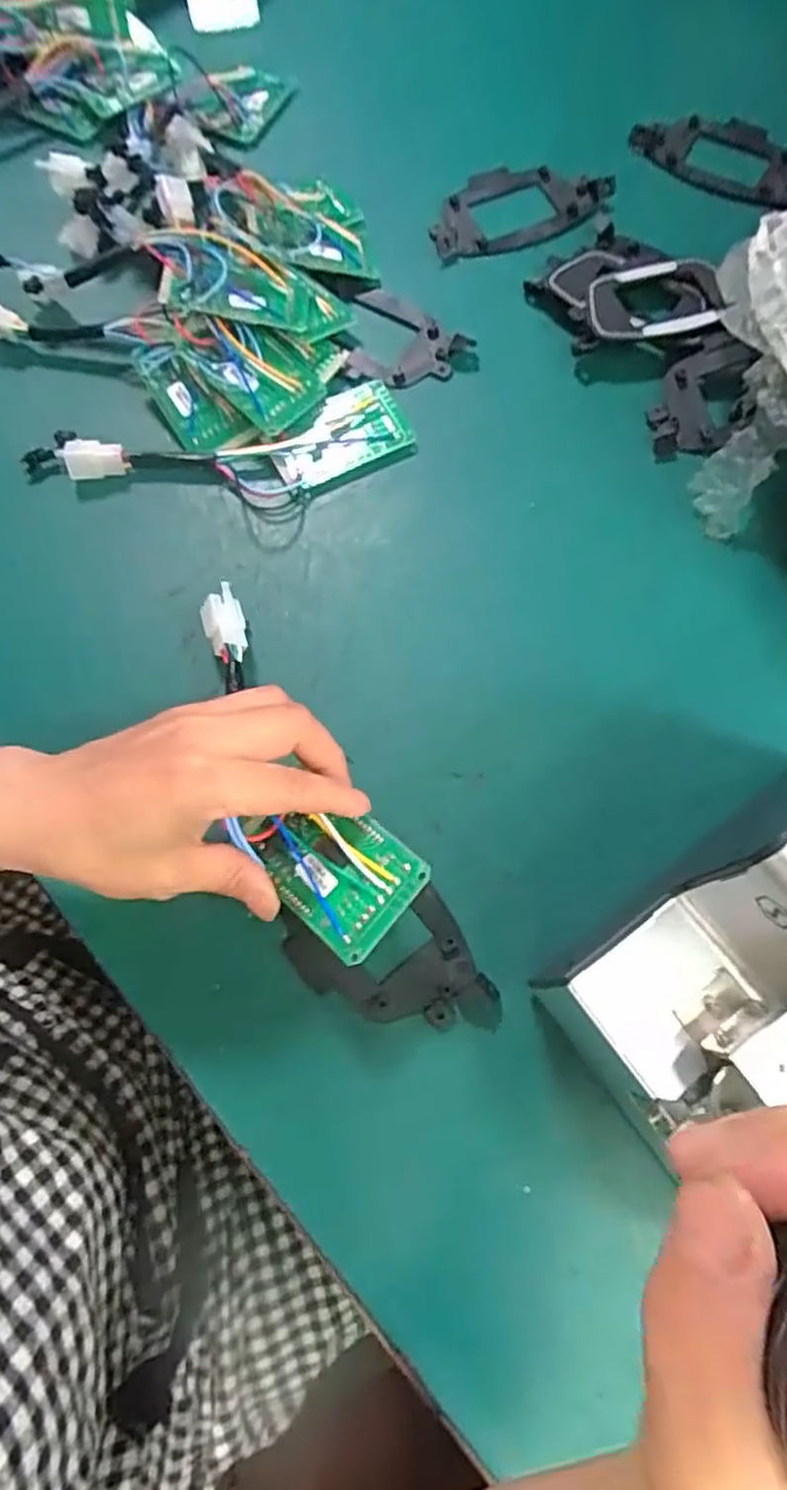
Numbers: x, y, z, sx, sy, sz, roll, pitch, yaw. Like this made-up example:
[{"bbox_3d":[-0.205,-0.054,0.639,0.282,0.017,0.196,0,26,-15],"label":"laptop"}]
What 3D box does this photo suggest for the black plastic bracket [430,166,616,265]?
[{"bbox_3d":[0.081,-0.362,0.486,0.129,0.017,0.070,-22,72,-7],"label":"black plastic bracket"}]

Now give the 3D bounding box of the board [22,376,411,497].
[{"bbox_3d":[-0.101,-0.168,0.420,0.218,0.012,0.065,-10,71,-3],"label":"board"}]

